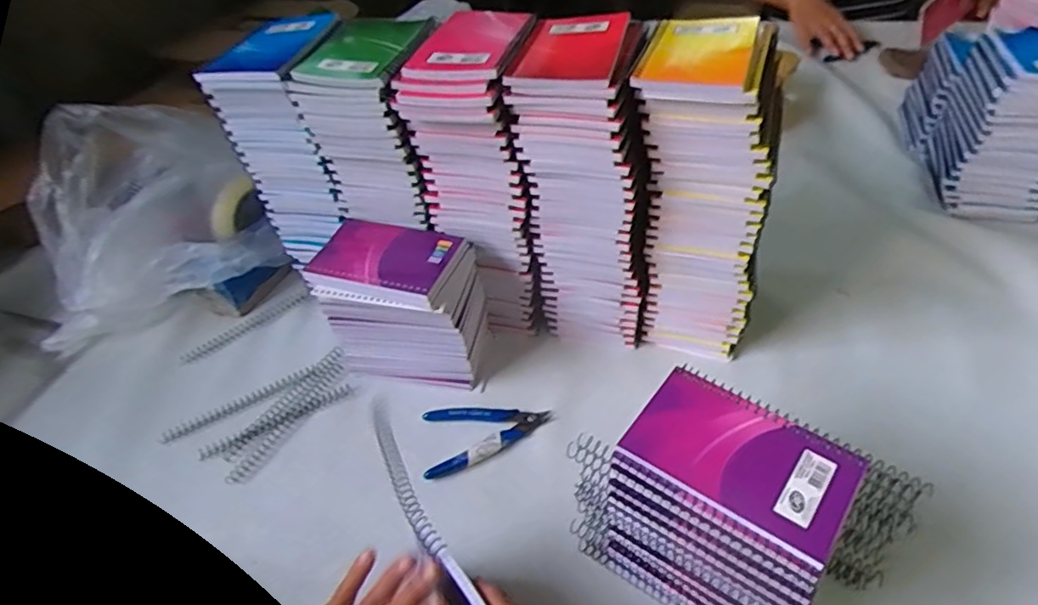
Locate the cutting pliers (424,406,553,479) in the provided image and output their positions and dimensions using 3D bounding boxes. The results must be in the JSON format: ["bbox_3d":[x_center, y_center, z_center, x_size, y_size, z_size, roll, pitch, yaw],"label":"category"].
[{"bbox_3d":[-0.036,0.114,0.558,0.123,0.011,0.068,-21,46,-14],"label":"cutting pliers"}]

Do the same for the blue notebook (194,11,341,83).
[{"bbox_3d":[-0.221,-0.240,0.547,0.083,0.012,0.141,4,47,13],"label":"blue notebook"}]

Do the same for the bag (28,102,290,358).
[{"bbox_3d":[-0.442,-0.109,0.715,0.273,0.187,0.257,-18,46,-9],"label":"bag"}]

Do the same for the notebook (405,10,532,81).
[{"bbox_3d":[-0.035,-0.229,0.512,0.083,0.013,0.149,4,47,13],"label":"notebook"}]

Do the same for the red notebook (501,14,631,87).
[{"bbox_3d":[0.043,-0.208,0.485,0.082,0.007,0.132,6,47,14],"label":"red notebook"}]

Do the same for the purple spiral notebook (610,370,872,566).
[{"bbox_3d":[0.140,0.094,0.371,0.128,0.005,0.085,27,54,30],"label":"purple spiral notebook"}]

